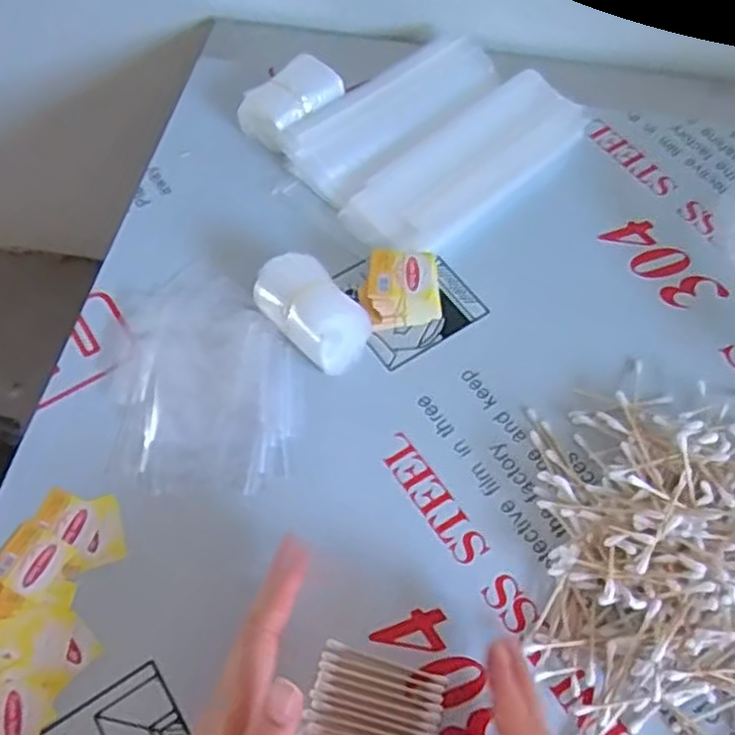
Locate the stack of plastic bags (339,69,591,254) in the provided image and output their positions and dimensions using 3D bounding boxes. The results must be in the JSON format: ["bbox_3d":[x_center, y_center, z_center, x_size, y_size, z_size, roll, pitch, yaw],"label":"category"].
[{"bbox_3d":[0.081,-0.163,0.599,0.218,0.016,0.081,-39,68,-18],"label":"stack of plastic bags"}]

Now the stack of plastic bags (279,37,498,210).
[{"bbox_3d":[0.024,-0.216,0.631,0.202,0.025,0.075,-41,69,-19],"label":"stack of plastic bags"}]

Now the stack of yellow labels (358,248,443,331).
[{"bbox_3d":[0.024,-0.056,0.534,0.058,0.039,0.046,-4,62,-1],"label":"stack of yellow labels"}]

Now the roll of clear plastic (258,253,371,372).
[{"bbox_3d":[-0.038,-0.039,0.524,0.083,0.036,0.053,39,69,19],"label":"roll of clear plastic"}]

